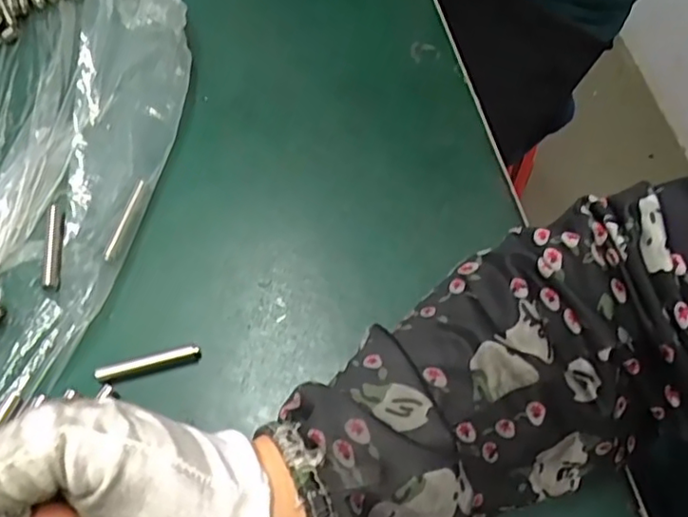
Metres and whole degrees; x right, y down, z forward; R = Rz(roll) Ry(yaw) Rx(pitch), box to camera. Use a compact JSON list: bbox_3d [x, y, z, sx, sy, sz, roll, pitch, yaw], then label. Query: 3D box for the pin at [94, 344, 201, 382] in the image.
[{"bbox_3d":[-0.092,0.051,0.298,0.048,0.010,0.007,-14,64,-6],"label":"pin"}]

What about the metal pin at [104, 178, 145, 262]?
[{"bbox_3d":[-0.115,-0.021,0.329,0.004,0.004,0.048,14,64,8],"label":"metal pin"}]

